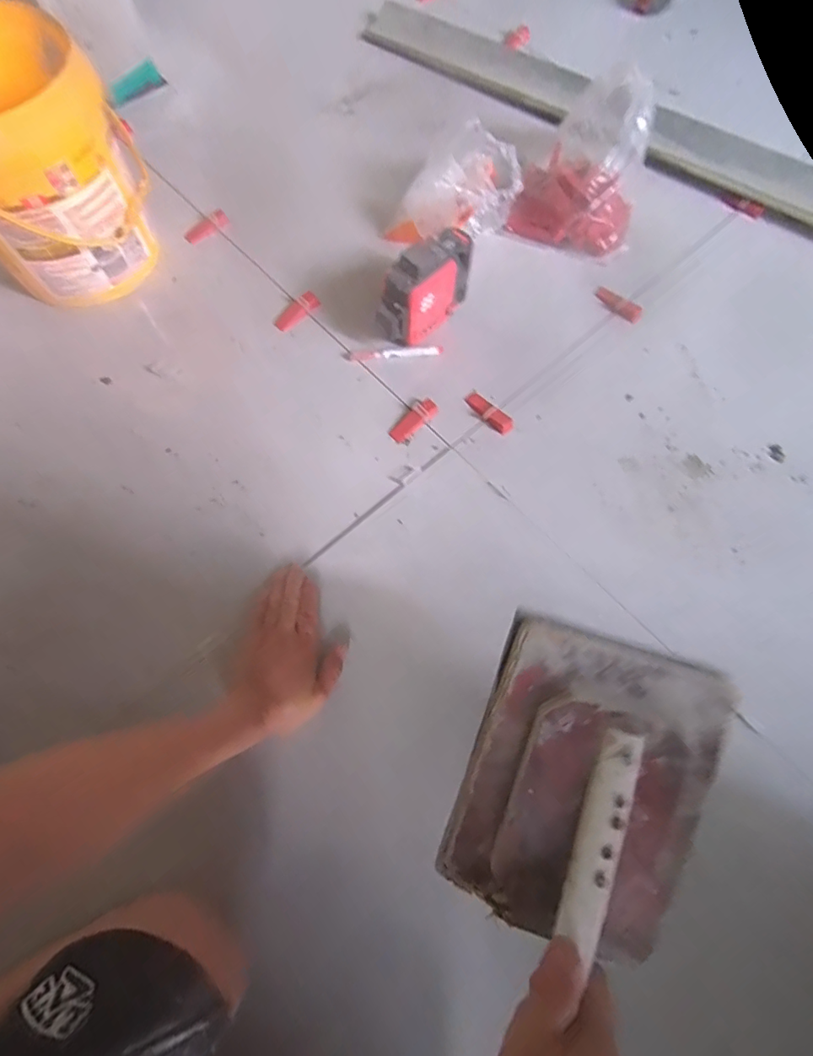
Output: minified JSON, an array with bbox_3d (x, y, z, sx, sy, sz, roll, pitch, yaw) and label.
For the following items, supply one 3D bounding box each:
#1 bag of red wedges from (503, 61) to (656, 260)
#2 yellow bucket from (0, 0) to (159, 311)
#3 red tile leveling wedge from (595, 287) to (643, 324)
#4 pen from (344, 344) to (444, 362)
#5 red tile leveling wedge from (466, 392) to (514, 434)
[{"bbox_3d":[0.280,-0.557,0.750,0.174,0.156,0.193,19,70,7],"label":"bag of red wedges"},{"bbox_3d":[-0.479,-0.460,0.653,0.226,0.251,0.221,-31,72,-11],"label":"yellow bucket"},{"bbox_3d":[0.318,-0.338,0.738,0.023,0.013,0.080,-38,74,-13],"label":"red tile leveling wedge"},{"bbox_3d":[-0.019,-0.247,0.696,0.138,0.009,0.014,-5,69,-2],"label":"pen"},{"bbox_3d":[0.111,-0.157,0.665,0.022,0.013,0.074,-42,75,-14],"label":"red tile leveling wedge"}]

